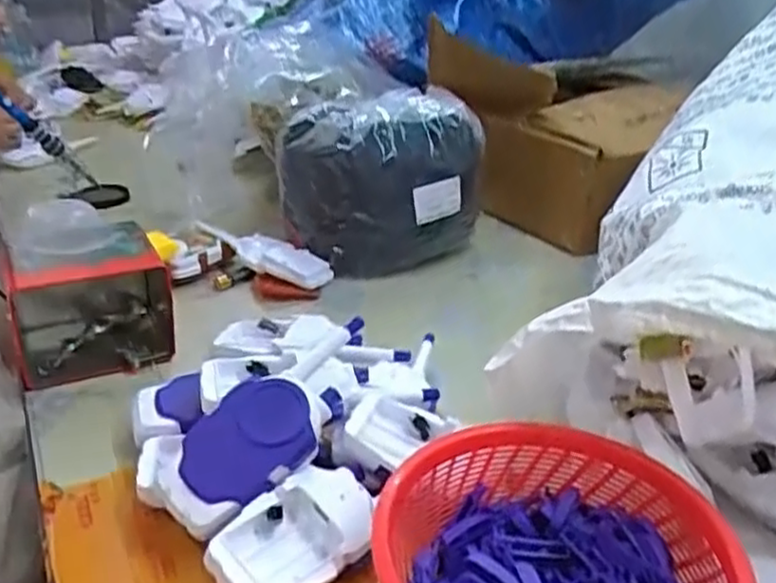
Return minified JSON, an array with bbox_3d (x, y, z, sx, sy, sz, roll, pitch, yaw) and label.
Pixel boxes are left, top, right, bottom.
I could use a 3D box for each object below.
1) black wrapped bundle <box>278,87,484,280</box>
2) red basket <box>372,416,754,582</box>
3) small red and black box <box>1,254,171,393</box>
[{"bbox_3d":[-0.003,-0.125,0.824,0.214,0.170,0.130,-10,31,-21],"label":"black wrapped bundle"},{"bbox_3d":[0.091,0.158,0.387,0.188,0.082,0.184,2,28,-1],"label":"red basket"},{"bbox_3d":[-0.258,0.005,0.638,0.131,0.099,0.120,-10,31,-21],"label":"small red and black box"}]

